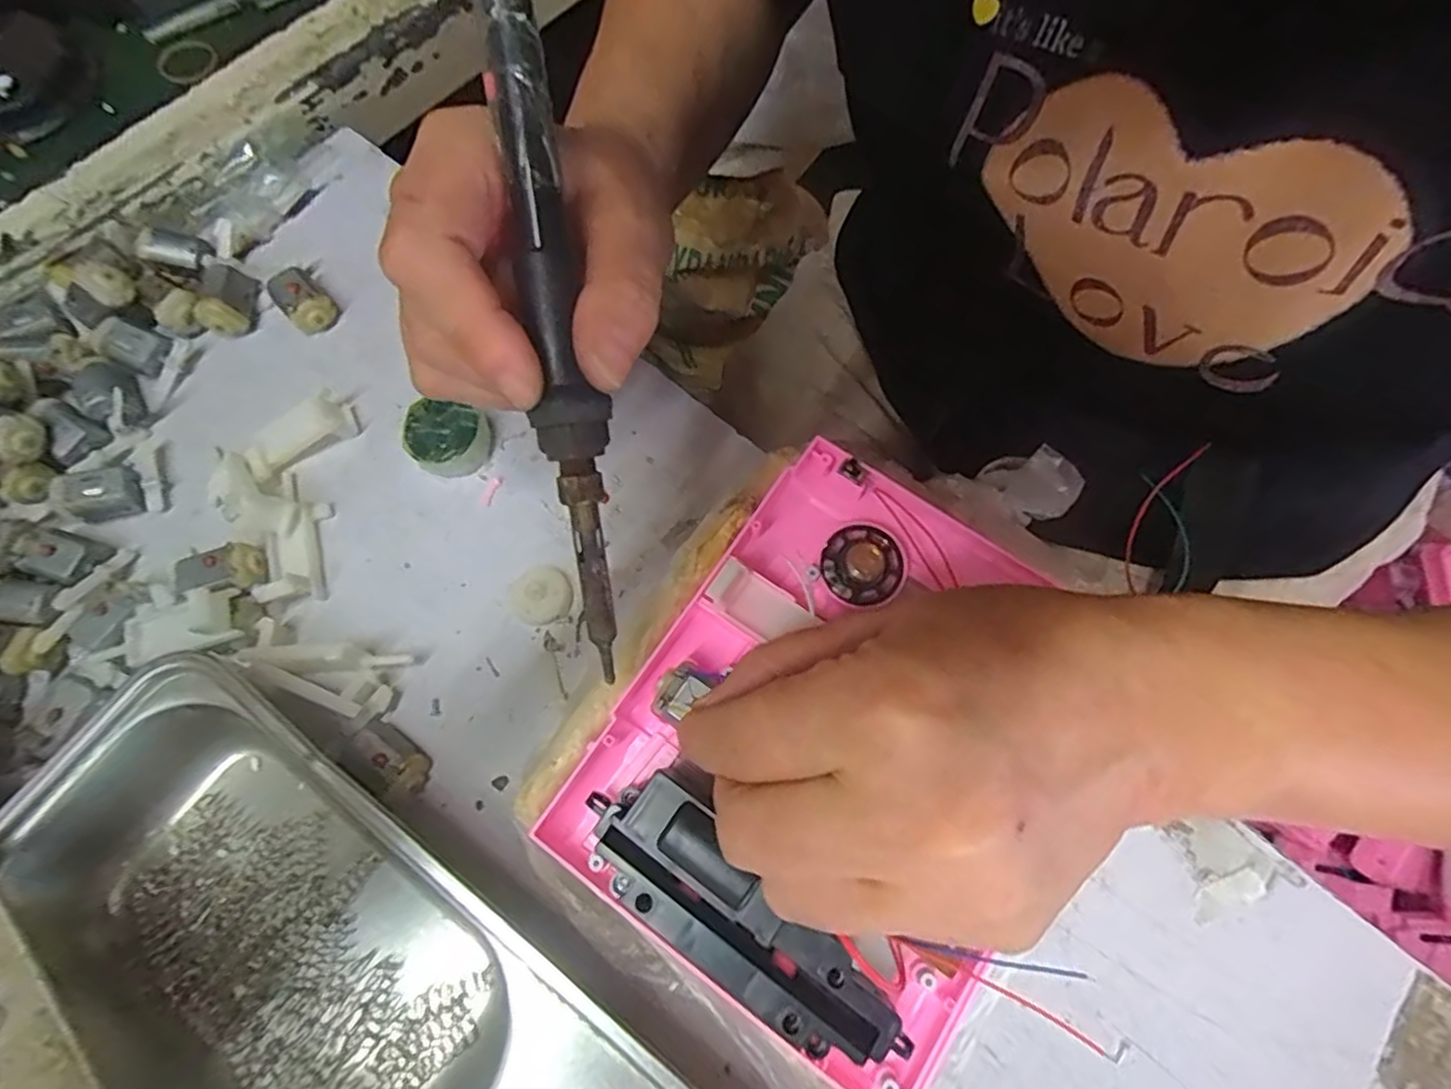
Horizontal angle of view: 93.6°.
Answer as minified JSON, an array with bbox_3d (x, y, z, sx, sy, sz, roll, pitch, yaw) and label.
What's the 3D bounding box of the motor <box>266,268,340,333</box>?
[{"bbox_3d":[-0.193,-0.111,0.309,0.019,0.016,0.028,-42,76,-15],"label":"motor"}]

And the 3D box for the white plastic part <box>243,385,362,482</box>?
[{"bbox_3d":[-0.181,-0.046,0.289,0.044,0.014,0.019,-35,74,-13],"label":"white plastic part"}]

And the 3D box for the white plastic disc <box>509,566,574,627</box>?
[{"bbox_3d":[-0.073,0.020,0.271,0.024,0.007,0.023,0,70,-1],"label":"white plastic disc"}]

